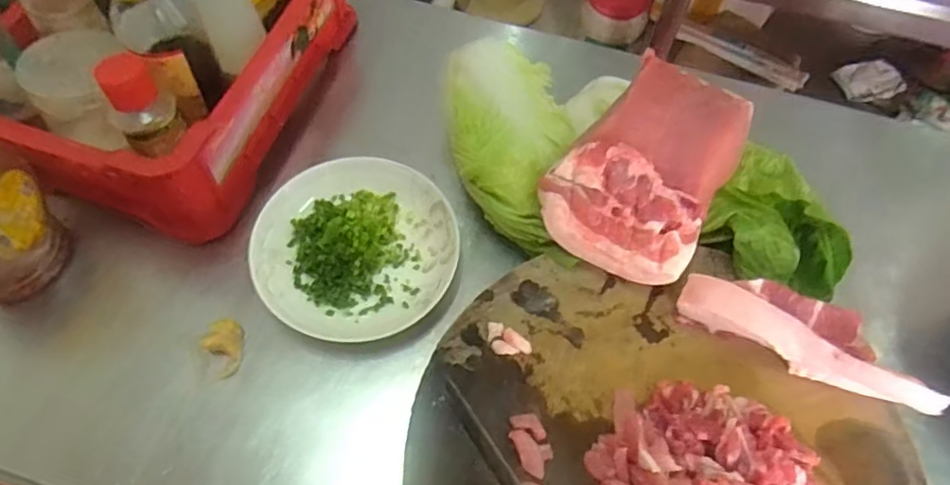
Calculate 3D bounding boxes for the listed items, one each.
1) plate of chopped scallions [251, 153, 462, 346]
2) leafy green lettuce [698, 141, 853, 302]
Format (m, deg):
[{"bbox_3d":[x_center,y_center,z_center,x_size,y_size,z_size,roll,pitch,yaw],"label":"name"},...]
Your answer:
[{"bbox_3d":[-0.104,0.002,0.567,0.172,0.030,0.170,1,61,-2],"label":"plate of chopped scallions"},{"bbox_3d":[0.256,-0.011,0.534,0.090,0.047,0.133,-35,68,-20],"label":"leafy green lettuce"}]

